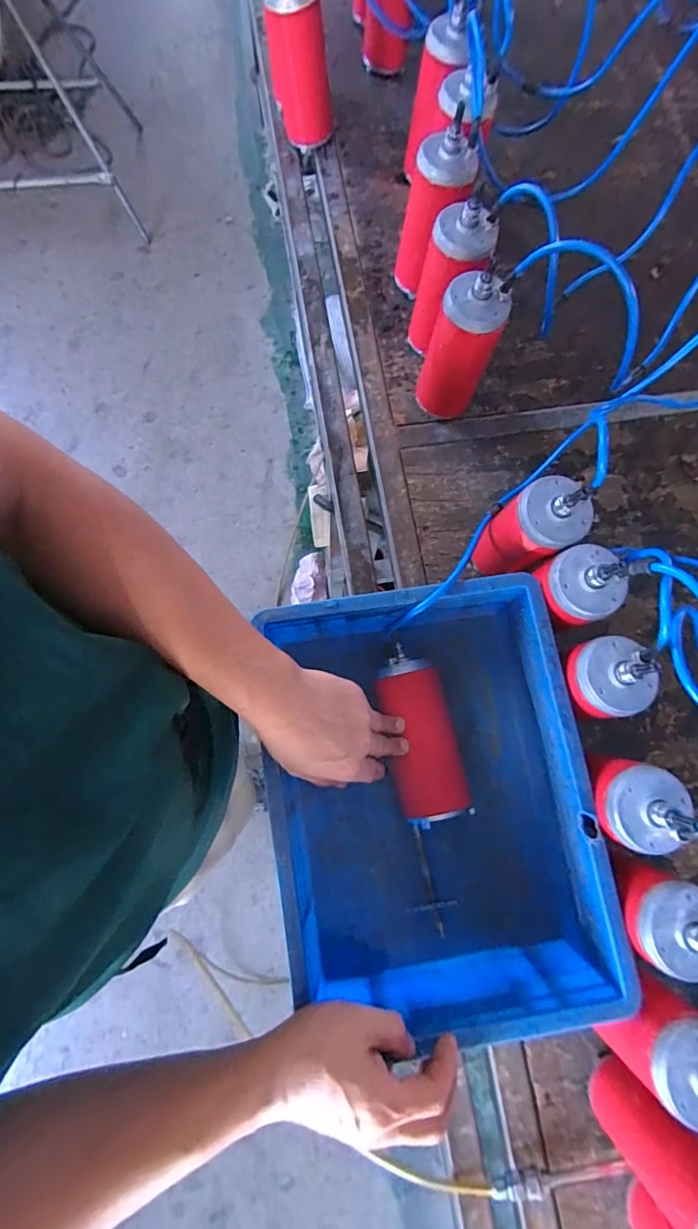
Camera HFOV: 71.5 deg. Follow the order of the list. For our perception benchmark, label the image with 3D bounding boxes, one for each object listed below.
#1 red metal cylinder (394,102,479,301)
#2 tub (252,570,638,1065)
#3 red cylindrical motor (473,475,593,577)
[{"bbox_3d":[0.110,-0.532,0.657,0.072,0.181,0.070,-35,81,-8],"label":"red metal cylinder"},{"bbox_3d":[0.077,0.181,0.513,0.293,0.135,0.389,-8,78,-3],"label":"tub"},{"bbox_3d":[0.201,-0.095,0.539,0.077,0.171,0.067,13,78,1],"label":"red cylindrical motor"}]

